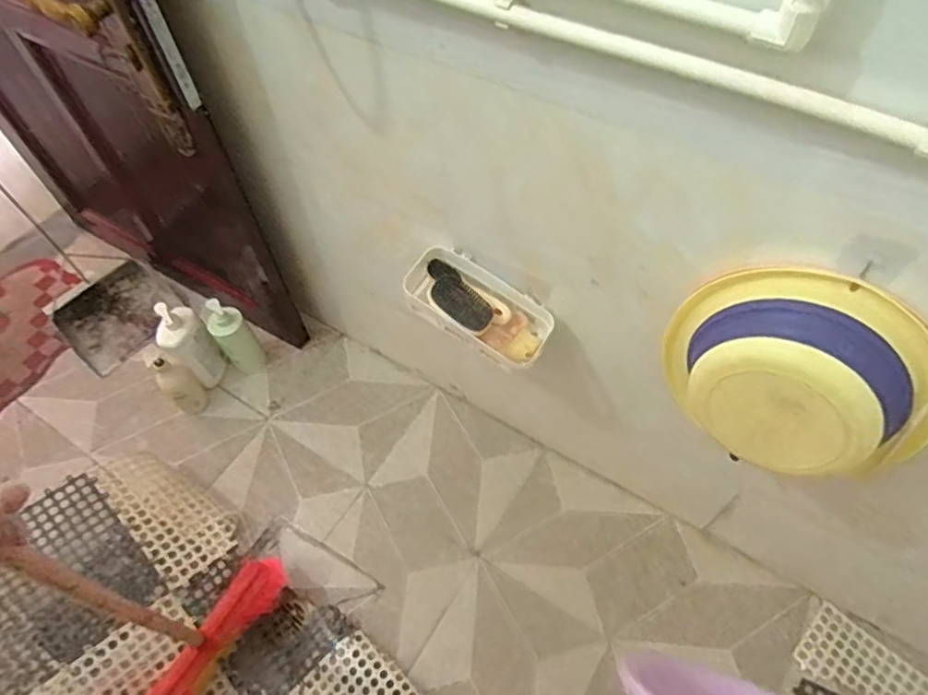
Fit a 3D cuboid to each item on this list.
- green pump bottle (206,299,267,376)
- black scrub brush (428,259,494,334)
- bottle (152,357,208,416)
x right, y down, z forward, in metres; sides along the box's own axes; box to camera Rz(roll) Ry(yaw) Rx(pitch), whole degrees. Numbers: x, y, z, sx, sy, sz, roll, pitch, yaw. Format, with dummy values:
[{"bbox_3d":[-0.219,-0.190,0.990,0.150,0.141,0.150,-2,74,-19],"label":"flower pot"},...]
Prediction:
[{"bbox_3d":[-0.544,-0.022,1.445,0.083,0.209,0.089,-33,61,-17],"label":"green pump bottle"},{"bbox_3d":[-0.016,-0.085,1.027,0.066,0.042,0.152,-35,62,-19],"label":"black scrub brush"},{"bbox_3d":[-0.662,0.085,1.408,0.066,0.187,0.075,35,65,23],"label":"bottle"}]

